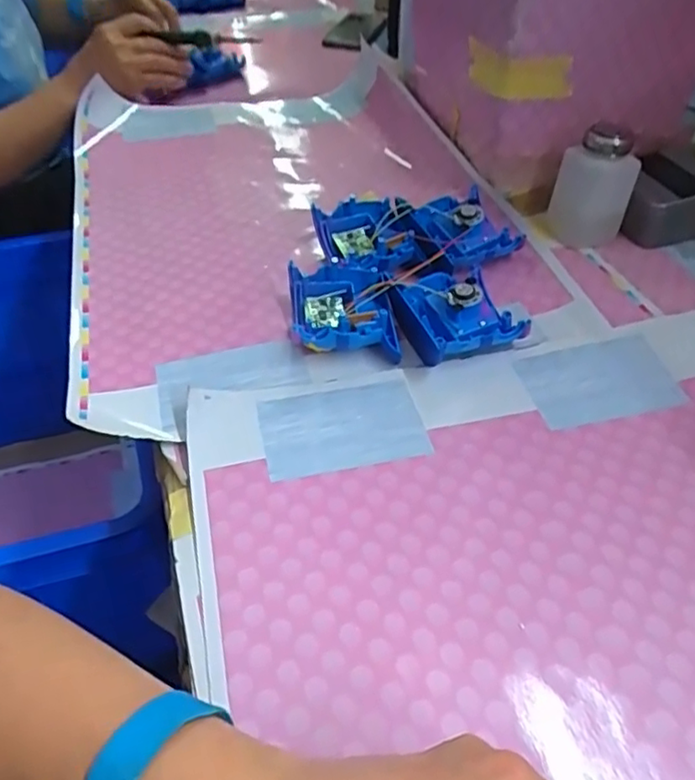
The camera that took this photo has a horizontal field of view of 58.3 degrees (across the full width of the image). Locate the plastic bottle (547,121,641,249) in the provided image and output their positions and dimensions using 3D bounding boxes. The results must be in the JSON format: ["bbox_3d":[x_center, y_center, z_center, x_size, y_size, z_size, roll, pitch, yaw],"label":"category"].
[{"bbox_3d":[0.226,-0.188,0.573,0.052,0.096,0.055,-19,48,-18],"label":"plastic bottle"}]

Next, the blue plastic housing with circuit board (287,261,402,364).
[{"bbox_3d":[-0.004,-0.059,0.484,0.076,0.038,0.080,-4,45,-5],"label":"blue plastic housing with circuit board"}]

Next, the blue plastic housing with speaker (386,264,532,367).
[{"bbox_3d":[0.081,-0.059,0.482,0.082,0.043,0.080,-16,47,-16],"label":"blue plastic housing with speaker"}]

